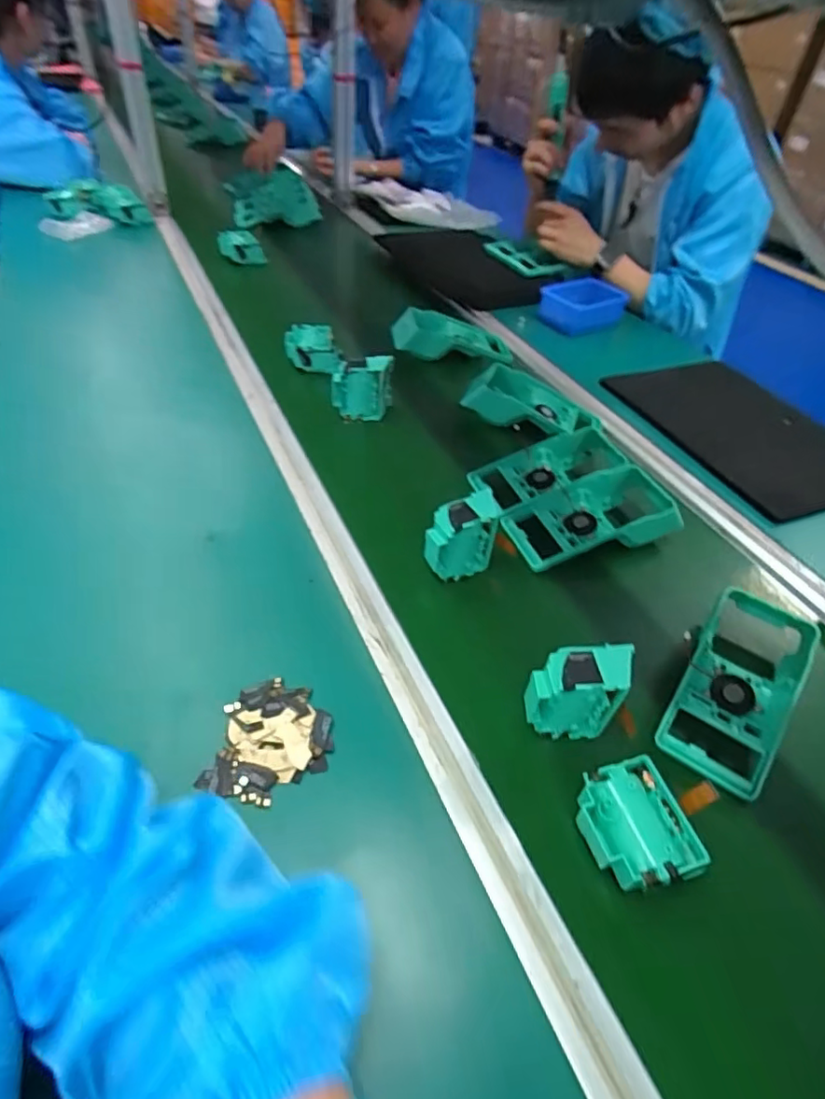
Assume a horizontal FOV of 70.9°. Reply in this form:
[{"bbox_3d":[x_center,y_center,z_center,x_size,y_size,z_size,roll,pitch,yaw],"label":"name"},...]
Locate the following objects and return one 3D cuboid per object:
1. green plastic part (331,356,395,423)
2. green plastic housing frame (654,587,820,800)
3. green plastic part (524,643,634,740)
[{"bbox_3d":[-0.066,-0.211,0.761,0.080,0.080,0.041,0,44,-6],"label":"green plastic part"},{"bbox_3d":[0.274,0.111,0.487,0.082,0.054,0.179,29,49,23],"label":"green plastic housing frame"},{"bbox_3d":[0.127,0.109,0.449,0.077,0.070,0.040,2,44,-4],"label":"green plastic part"}]

